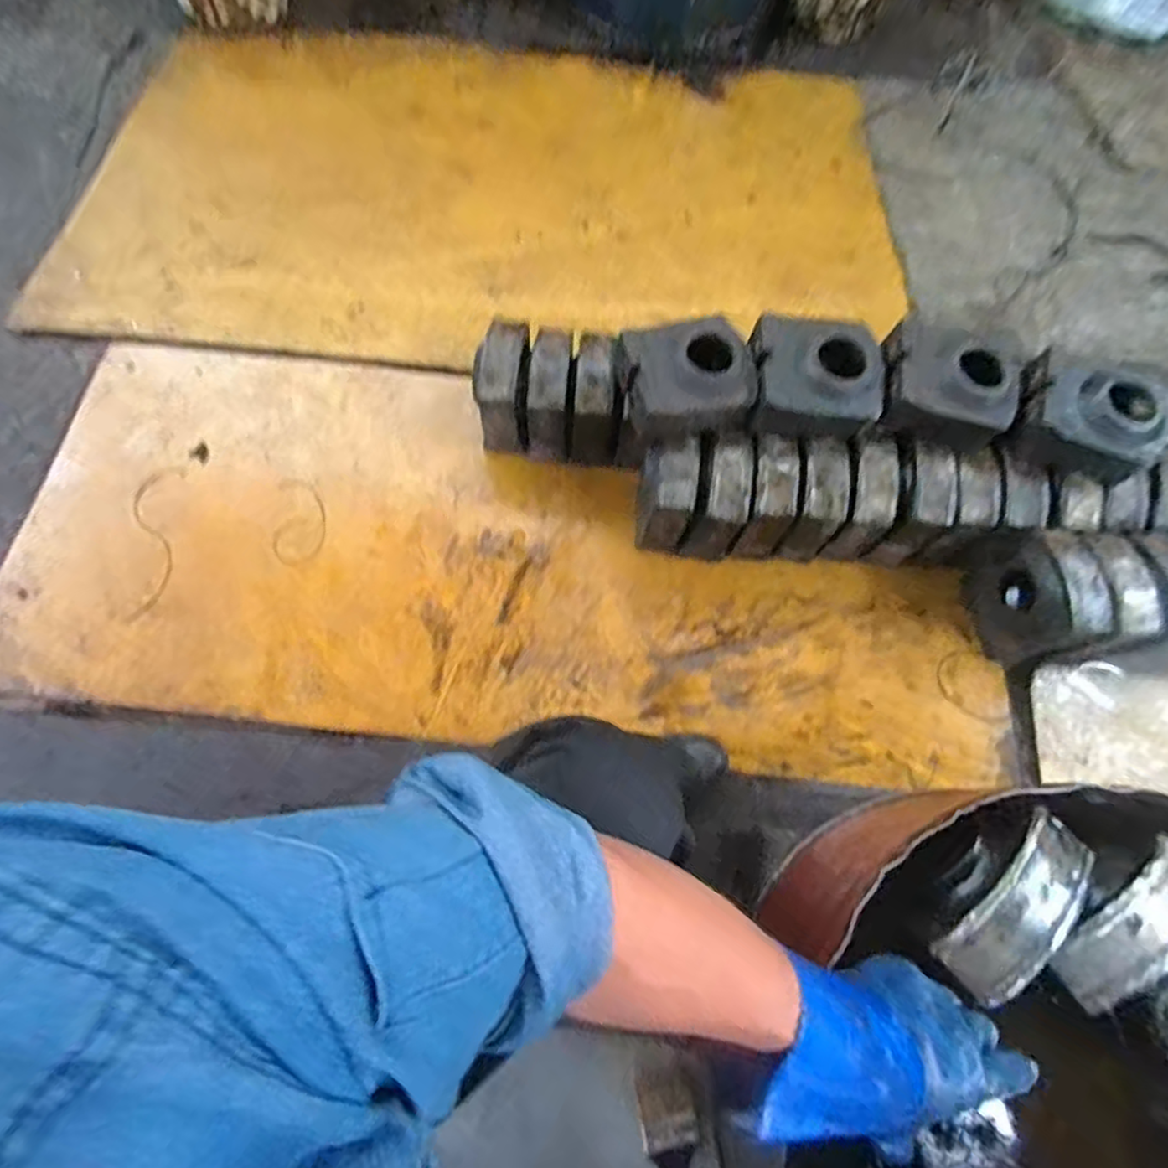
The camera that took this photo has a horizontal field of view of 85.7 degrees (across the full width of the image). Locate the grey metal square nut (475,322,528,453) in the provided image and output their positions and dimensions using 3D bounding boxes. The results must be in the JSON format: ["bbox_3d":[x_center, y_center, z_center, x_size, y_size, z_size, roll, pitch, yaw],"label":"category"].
[{"bbox_3d":[-0.135,-0.335,1.070,0.080,0.149,0.150,3,67,-1],"label":"grey metal square nut"}]

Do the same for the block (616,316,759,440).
[{"bbox_3d":[0.155,-0.305,0.940,0.182,0.071,0.151,-11,68,-6],"label":"block"}]

